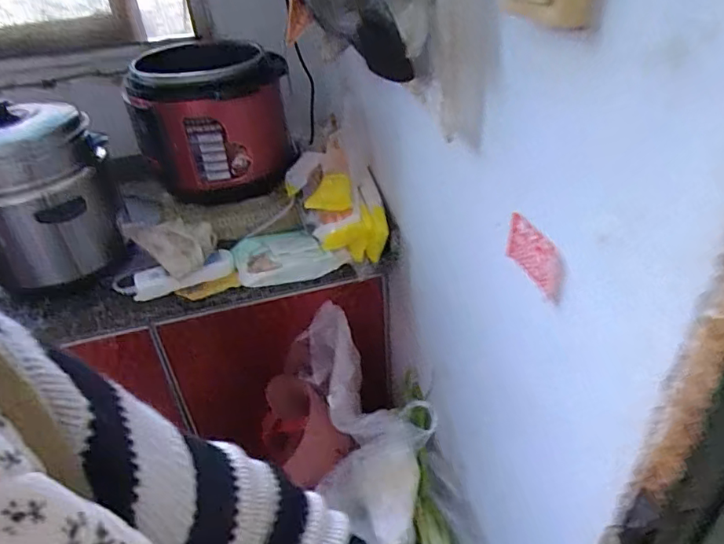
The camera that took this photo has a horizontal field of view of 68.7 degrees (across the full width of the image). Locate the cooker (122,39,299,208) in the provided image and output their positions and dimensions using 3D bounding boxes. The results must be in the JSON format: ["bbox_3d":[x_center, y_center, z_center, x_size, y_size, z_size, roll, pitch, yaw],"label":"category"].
[{"bbox_3d":[-0.268,-0.273,0.995,0.265,0.237,0.258,-22,40,-21],"label":"cooker"}]

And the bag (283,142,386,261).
[{"bbox_3d":[-0.037,-0.125,0.963,0.123,0.079,0.233,-28,76,-28],"label":"bag"}]

